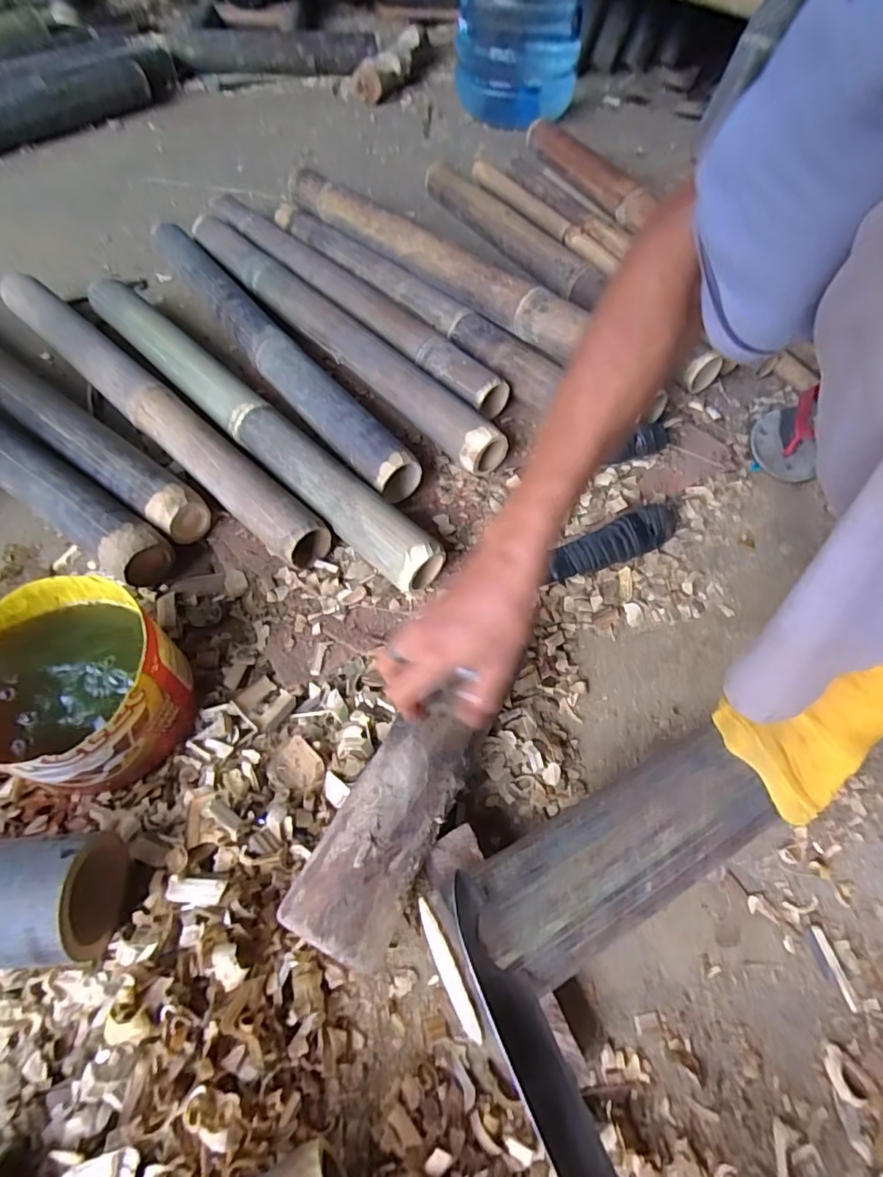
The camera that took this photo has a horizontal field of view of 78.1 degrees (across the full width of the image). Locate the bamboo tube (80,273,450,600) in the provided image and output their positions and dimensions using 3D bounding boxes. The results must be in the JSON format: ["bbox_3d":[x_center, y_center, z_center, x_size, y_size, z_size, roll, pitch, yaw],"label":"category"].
[{"bbox_3d":[-0.241,-0.212,0.637,0.063,0.055,0.648,-38,67,-23],"label":"bamboo tube"}]

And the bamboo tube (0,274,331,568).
[{"bbox_3d":[-0.368,-0.234,0.661,0.664,0.065,0.065,40,65,20],"label":"bamboo tube"}]

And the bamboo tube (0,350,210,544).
[{"bbox_3d":[-0.528,-0.250,0.670,0.688,0.060,0.062,35,63,17],"label":"bamboo tube"}]

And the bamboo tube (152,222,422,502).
[{"bbox_3d":[-0.241,-0.339,0.718,0.064,0.050,0.662,-32,65,-20],"label":"bamboo tube"}]

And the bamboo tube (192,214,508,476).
[{"bbox_3d":[-0.163,-0.361,0.737,0.061,0.060,0.670,-36,67,-22],"label":"bamboo tube"}]

